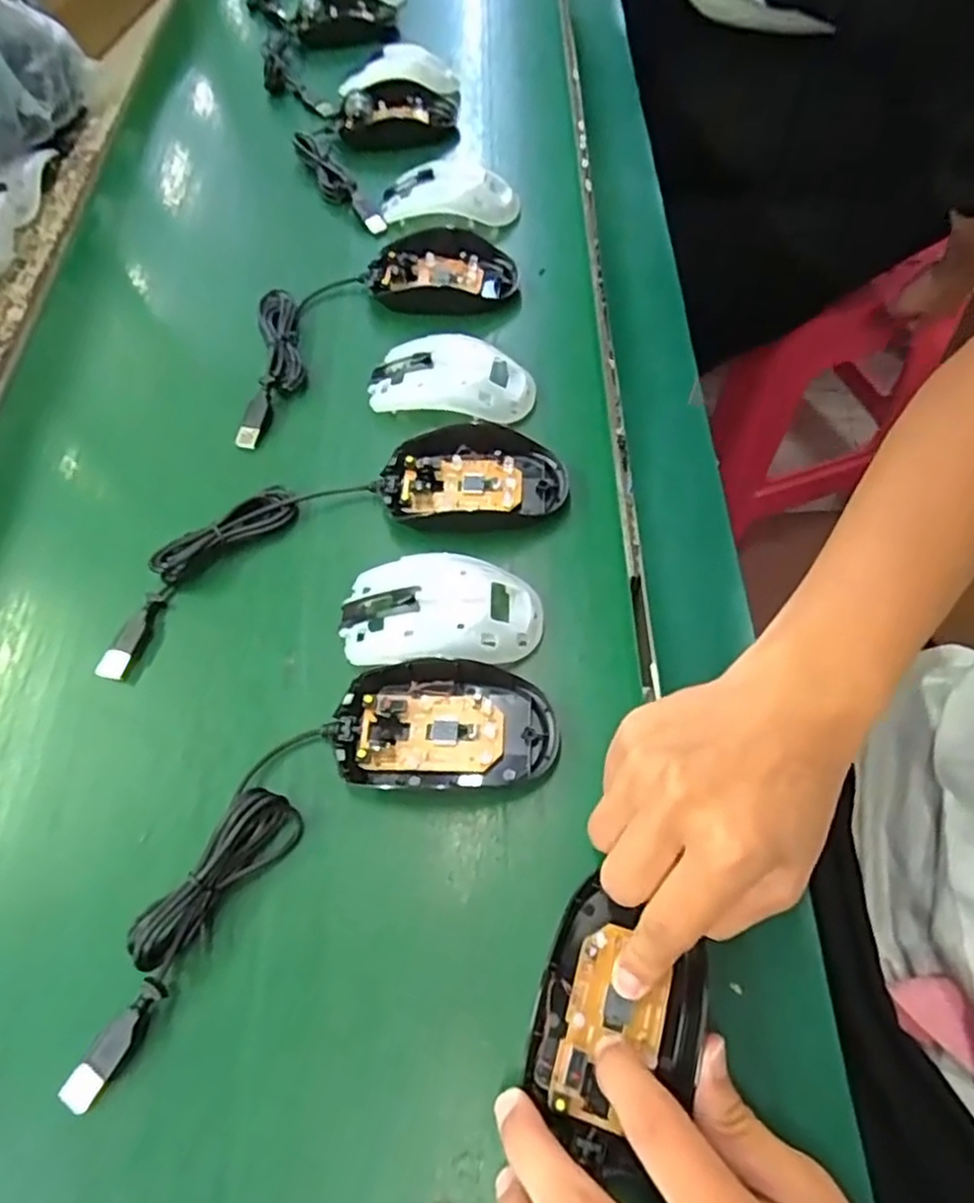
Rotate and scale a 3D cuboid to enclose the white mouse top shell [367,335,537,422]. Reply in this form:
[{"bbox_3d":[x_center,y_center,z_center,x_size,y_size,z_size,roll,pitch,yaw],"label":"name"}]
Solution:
[{"bbox_3d":[-0.023,-0.137,0.430,0.101,0.027,0.052,11,63,9],"label":"white mouse top shell"}]

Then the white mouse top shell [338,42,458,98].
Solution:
[{"bbox_3d":[-0.076,-0.448,0.589,0.095,0.028,0.047,-19,60,-2],"label":"white mouse top shell"}]

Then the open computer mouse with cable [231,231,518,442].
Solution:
[{"bbox_3d":[-0.087,-0.197,0.467,0.219,0.024,0.098,-33,65,-14],"label":"open computer mouse with cable"}]

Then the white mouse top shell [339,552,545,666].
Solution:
[{"bbox_3d":[-0.024,0.004,0.352,0.101,0.029,0.059,1,62,4],"label":"white mouse top shell"}]

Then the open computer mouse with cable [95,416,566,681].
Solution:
[{"bbox_3d":[-0.084,-0.041,0.386,0.261,0.023,0.074,-20,63,-7],"label":"open computer mouse with cable"}]

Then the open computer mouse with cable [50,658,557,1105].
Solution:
[{"bbox_3d":[-0.081,0.099,0.312,0.239,0.021,0.082,-32,65,-13],"label":"open computer mouse with cable"}]

